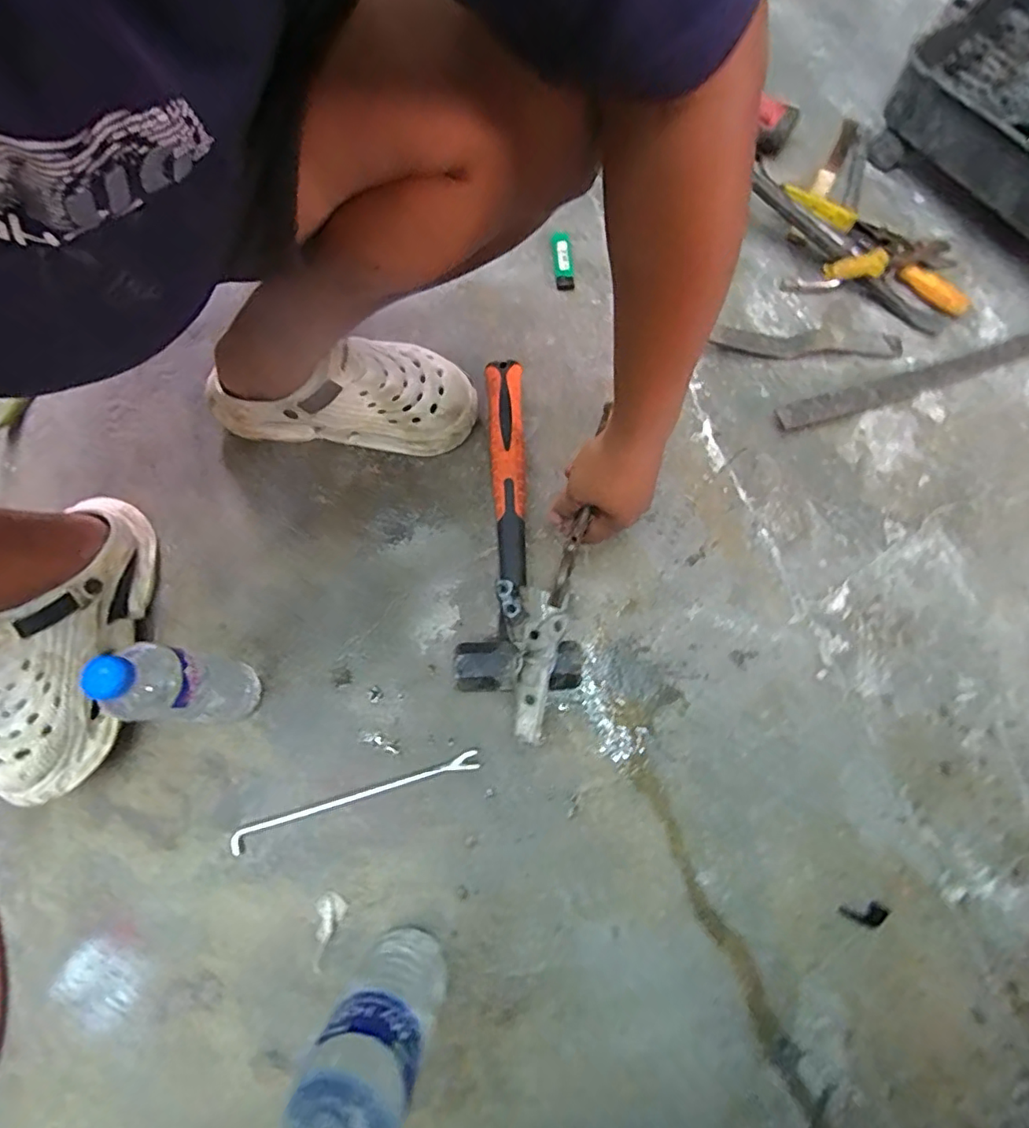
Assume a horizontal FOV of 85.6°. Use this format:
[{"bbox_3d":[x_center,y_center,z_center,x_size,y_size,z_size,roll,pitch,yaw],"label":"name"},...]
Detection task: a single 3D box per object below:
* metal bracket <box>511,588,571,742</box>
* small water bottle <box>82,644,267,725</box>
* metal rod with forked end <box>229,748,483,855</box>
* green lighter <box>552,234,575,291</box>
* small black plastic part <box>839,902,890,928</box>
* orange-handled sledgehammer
[{"bbox_3d":[0.015,0.096,0.546,0.050,0.020,0.141,14,76,9],"label":"metal bracket"},{"bbox_3d":[-0.289,0.109,0.496,0.057,0.209,0.065,0,75,1],"label":"small water bottle"},{"bbox_3d":[-0.161,0.239,0.563,0.258,0.008,0.021,-19,77,-3],"label":"metal rod with forked end"},{"bbox_3d":[0.063,-0.389,0.718,0.023,0.018,0.076,-6,76,0],"label":"green lighter"},{"bbox_3d":[0.336,0.337,0.531,0.047,0.004,0.020,-7,76,0],"label":"small black plastic part"},{"bbox_3d":[0.010,-0.053,0.620,0.131,0.051,0.380,1,75,1],"label":"orange-handled sledgehammer"}]

